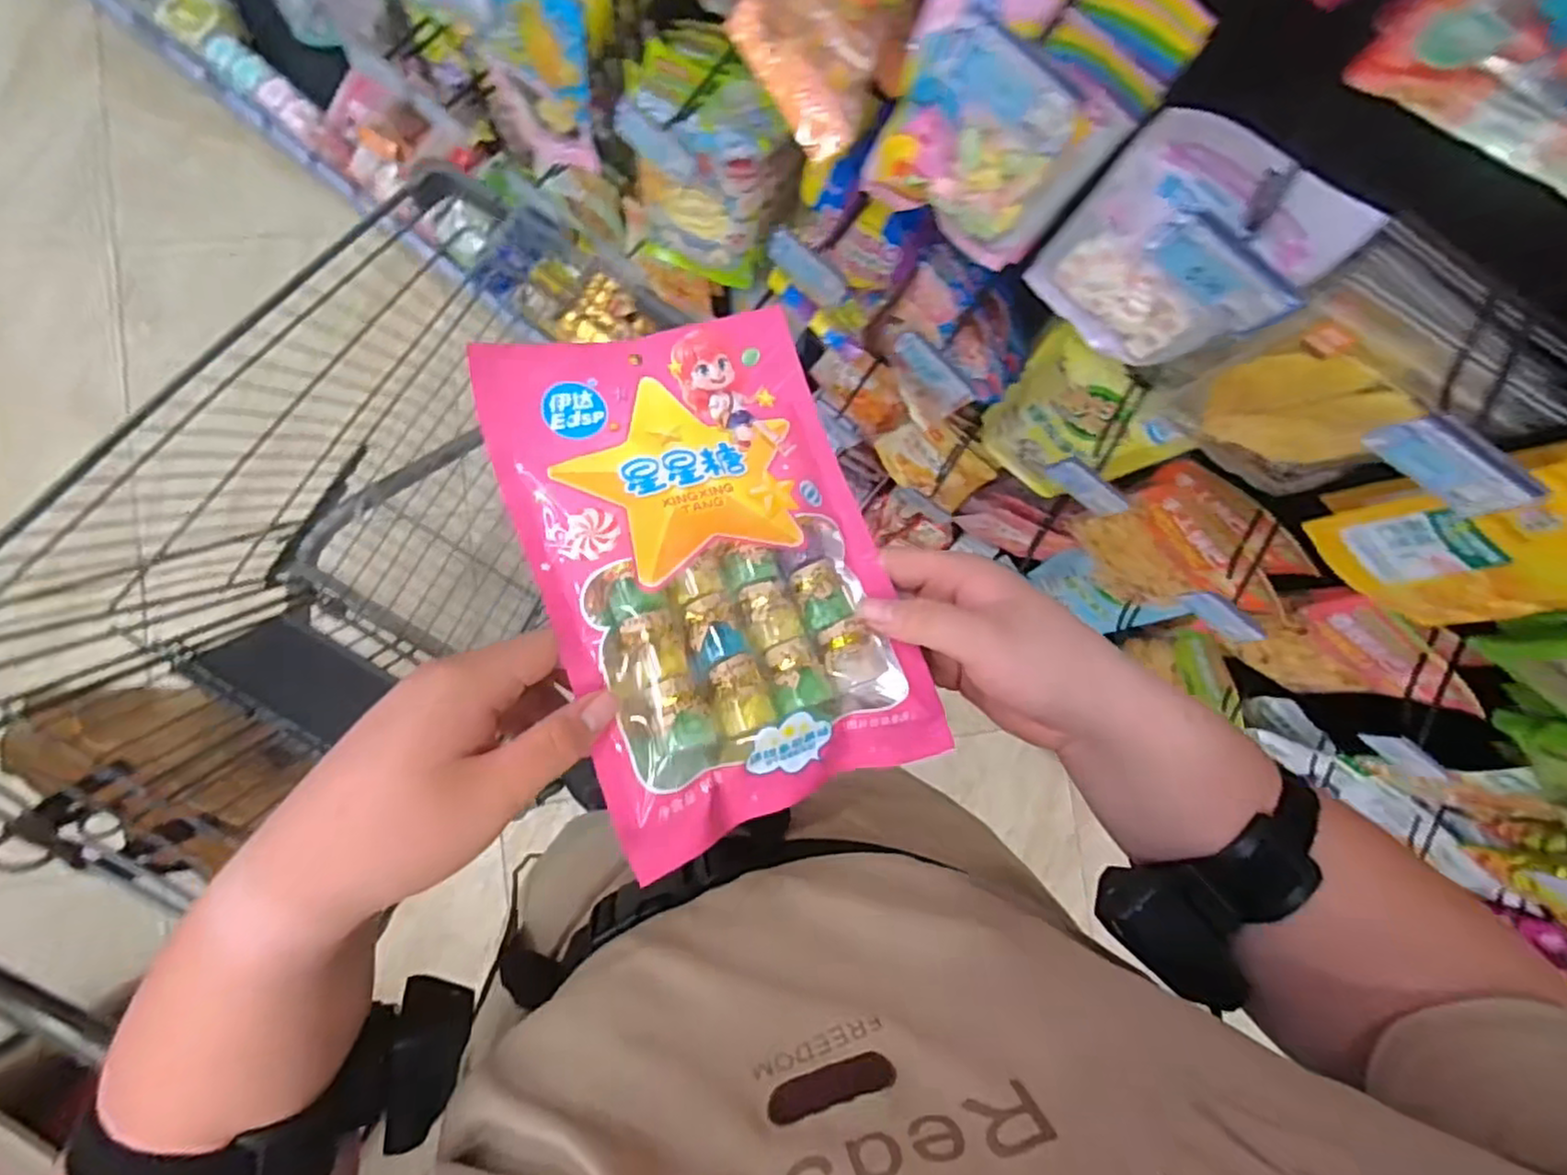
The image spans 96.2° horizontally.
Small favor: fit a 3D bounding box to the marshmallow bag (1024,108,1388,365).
[{"bbox_3d":[0.298,-0.254,0.547,0.152,0.223,0.035,34,82,-4],"label":"marshmallow bag"}]

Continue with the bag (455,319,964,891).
[{"bbox_3d":[-0.032,-0.017,0.347,0.166,0.023,0.248,-16,76,-21],"label":"bag"}]

